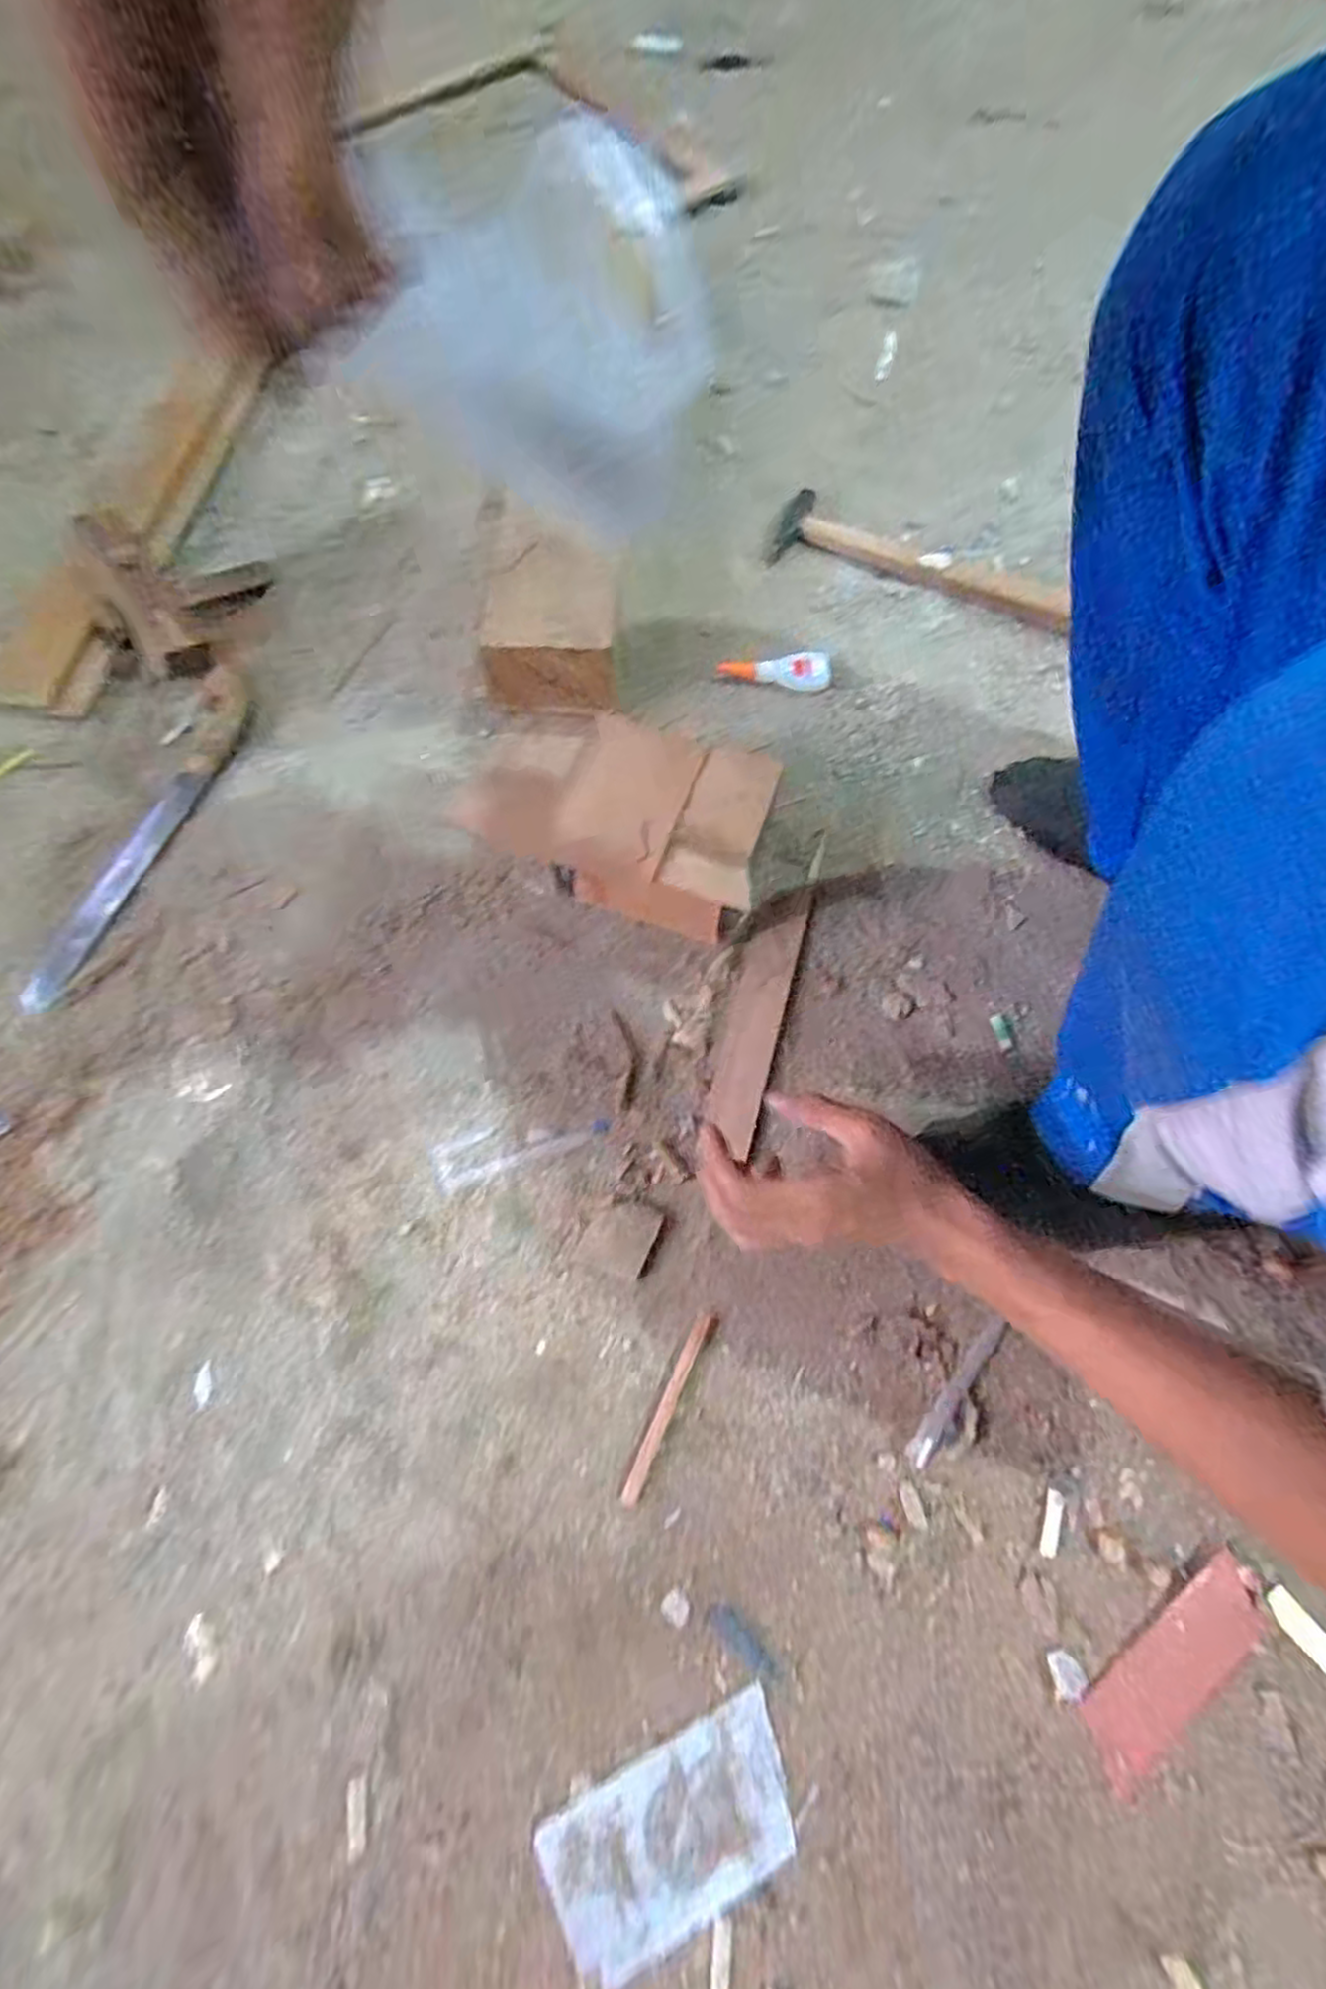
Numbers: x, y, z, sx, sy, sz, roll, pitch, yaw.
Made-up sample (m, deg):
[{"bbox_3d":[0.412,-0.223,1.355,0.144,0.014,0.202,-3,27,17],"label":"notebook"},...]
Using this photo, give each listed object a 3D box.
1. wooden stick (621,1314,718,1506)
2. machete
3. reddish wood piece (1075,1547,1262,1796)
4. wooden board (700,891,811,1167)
[{"bbox_3d":[0.005,0.266,0.472,0.012,0.004,0.120,25,72,10],"label":"wooden stick"},{"bbox_3d":[-0.438,-0.142,0.628,0.056,0.012,0.335,16,71,7],"label":"machete"},{"bbox_3d":[0.290,0.379,0.414,0.132,0.006,0.044,-39,74,-12],"label":"reddish wood piece"},{"bbox_3d":[0.073,0.010,0.571,0.043,0.007,0.217,15,69,7],"label":"wooden board"}]

